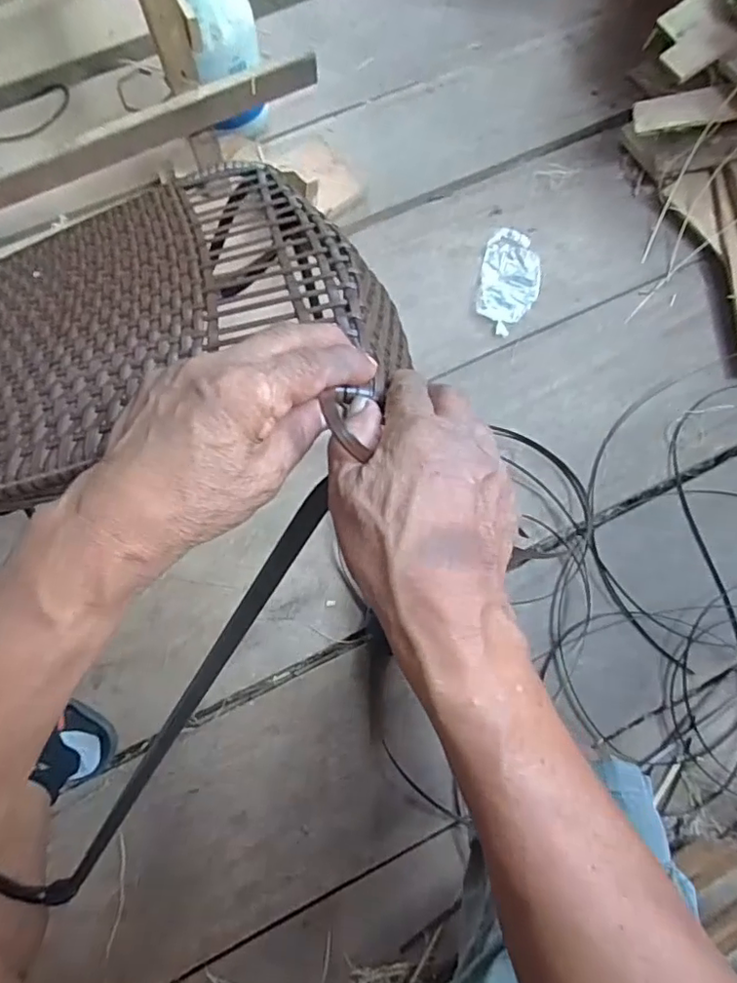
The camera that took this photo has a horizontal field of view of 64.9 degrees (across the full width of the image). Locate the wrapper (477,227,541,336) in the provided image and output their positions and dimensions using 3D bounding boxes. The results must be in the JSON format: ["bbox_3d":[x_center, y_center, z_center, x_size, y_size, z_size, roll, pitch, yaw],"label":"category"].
[{"bbox_3d":[0.239,-0.358,0.979,0.096,0.010,0.201,10,73,2],"label":"wrapper"}]

